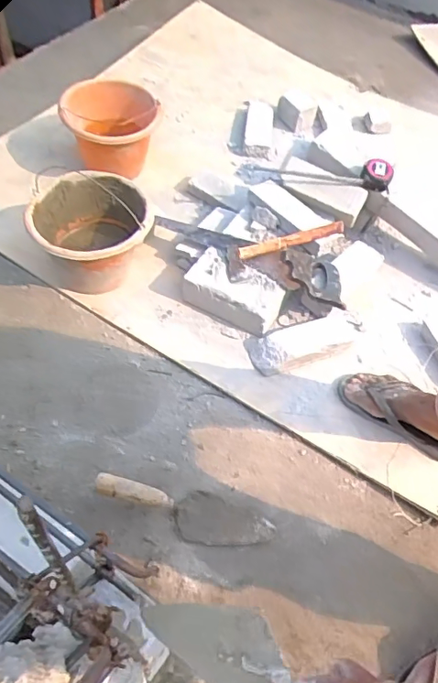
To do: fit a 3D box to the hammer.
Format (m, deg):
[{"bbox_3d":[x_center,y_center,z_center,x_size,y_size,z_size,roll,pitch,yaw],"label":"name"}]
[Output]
[{"bbox_3d":[0.139,-0.207,1.157,0.265,0.030,0.090,-19,57,-1],"label":"hammer"}]

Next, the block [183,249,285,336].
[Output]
[{"bbox_3d":[0.030,-0.103,1.156,0.216,0.076,0.113,32,57,17],"label":"block"}]

